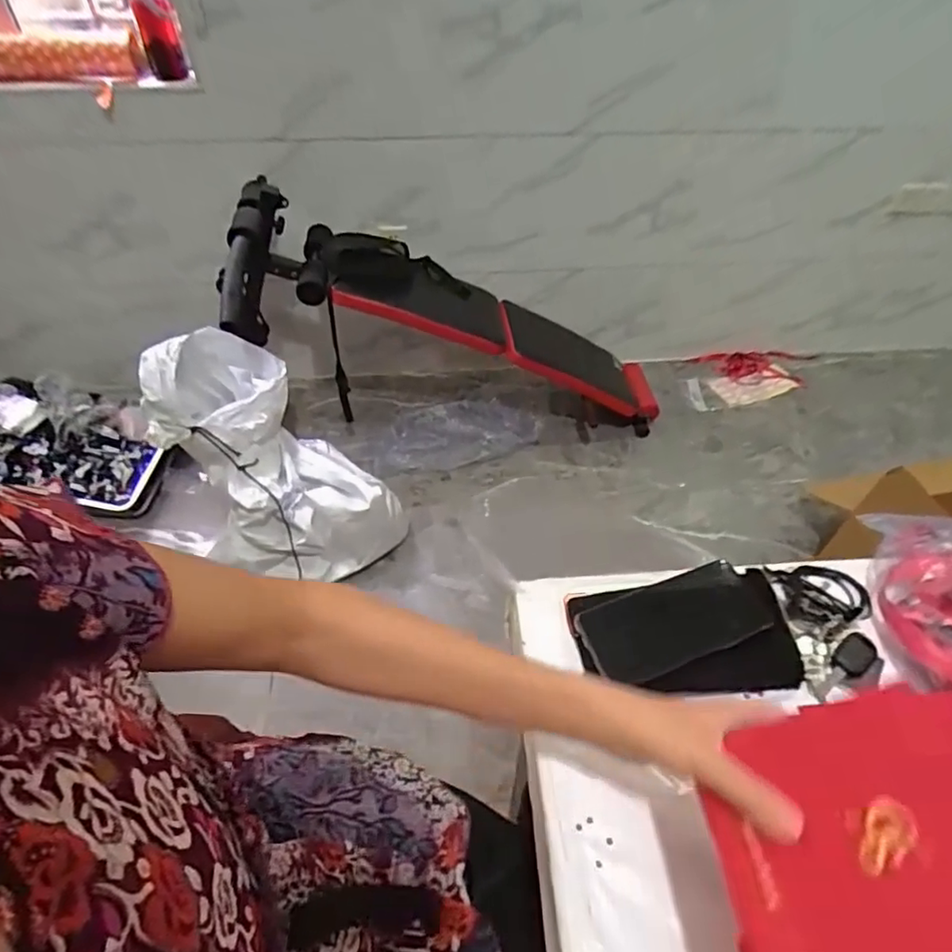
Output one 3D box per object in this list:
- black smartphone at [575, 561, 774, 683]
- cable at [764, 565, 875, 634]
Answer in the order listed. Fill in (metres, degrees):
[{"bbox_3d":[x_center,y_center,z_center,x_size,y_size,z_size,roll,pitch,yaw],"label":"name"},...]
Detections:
[{"bbox_3d":[0.181,0.134,0.555,0.166,0.016,0.078,-15,54,-13],"label":"black smartphone"},{"bbox_3d":[0.349,0.117,0.600,0.097,0.028,0.072,-7,53,-7],"label":"cable"}]

